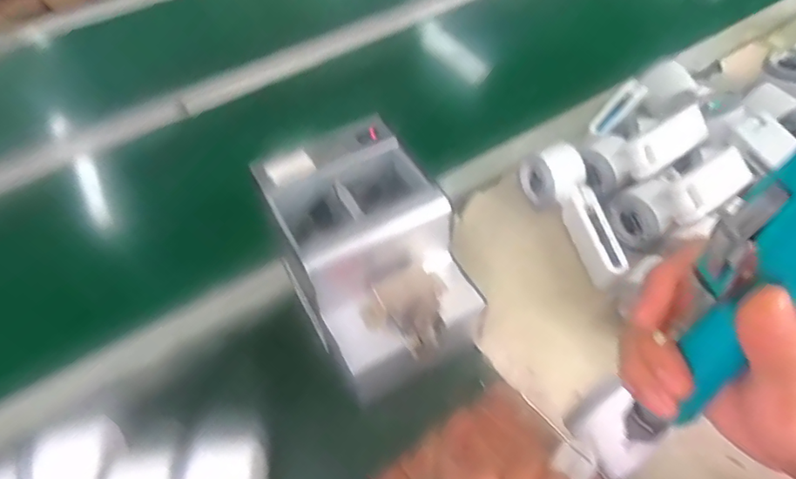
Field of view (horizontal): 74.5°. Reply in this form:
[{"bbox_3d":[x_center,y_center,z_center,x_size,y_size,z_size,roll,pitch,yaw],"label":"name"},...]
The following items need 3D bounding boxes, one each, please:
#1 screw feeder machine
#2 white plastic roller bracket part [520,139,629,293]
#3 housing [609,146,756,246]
[{"bbox_3d":[-0.022,0.021,0.448,0.127,0.148,0.176,-23,55,-13],"label":"screw feeder machine"},{"bbox_3d":[0.189,-0.027,0.535,0.058,0.051,0.161,-18,54,-10],"label":"white plastic roller bracket part"},{"bbox_3d":[0.282,-0.044,0.510,0.135,0.054,0.068,-28,56,-1],"label":"housing"}]

